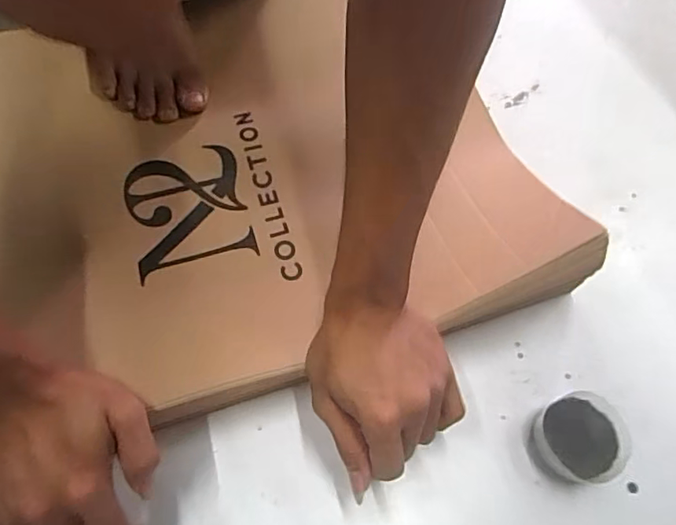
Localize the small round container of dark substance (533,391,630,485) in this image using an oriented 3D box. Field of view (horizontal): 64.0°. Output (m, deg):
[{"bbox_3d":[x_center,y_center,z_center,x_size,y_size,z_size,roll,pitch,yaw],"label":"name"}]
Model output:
[{"bbox_3d":[0.183,0.133,0.409,0.067,0.034,0.063,1,66,-1],"label":"small round container of dark substance"}]

